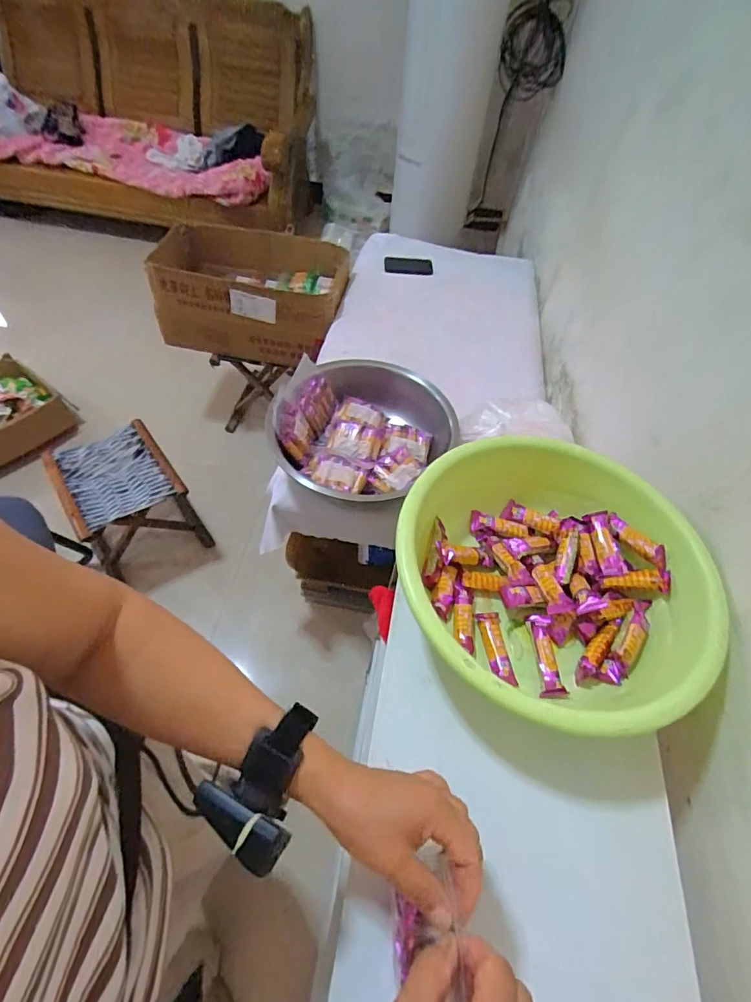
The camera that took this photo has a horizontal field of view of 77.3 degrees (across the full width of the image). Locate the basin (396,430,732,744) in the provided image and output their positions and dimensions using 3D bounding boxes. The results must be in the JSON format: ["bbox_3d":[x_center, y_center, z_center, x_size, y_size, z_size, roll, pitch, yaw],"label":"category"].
[{"bbox_3d":[0.195,0.091,0.545,0.331,0.115,0.327,3,54,-4],"label":"basin"}]

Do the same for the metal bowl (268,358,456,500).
[{"bbox_3d":[-0.031,-0.157,0.996,0.372,0.108,0.350,3,54,-4],"label":"metal bowl"}]

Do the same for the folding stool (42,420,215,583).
[{"bbox_3d":[-0.705,0.008,1.377,0.281,0.301,0.304,-29,62,-24],"label":"folding stool"}]

